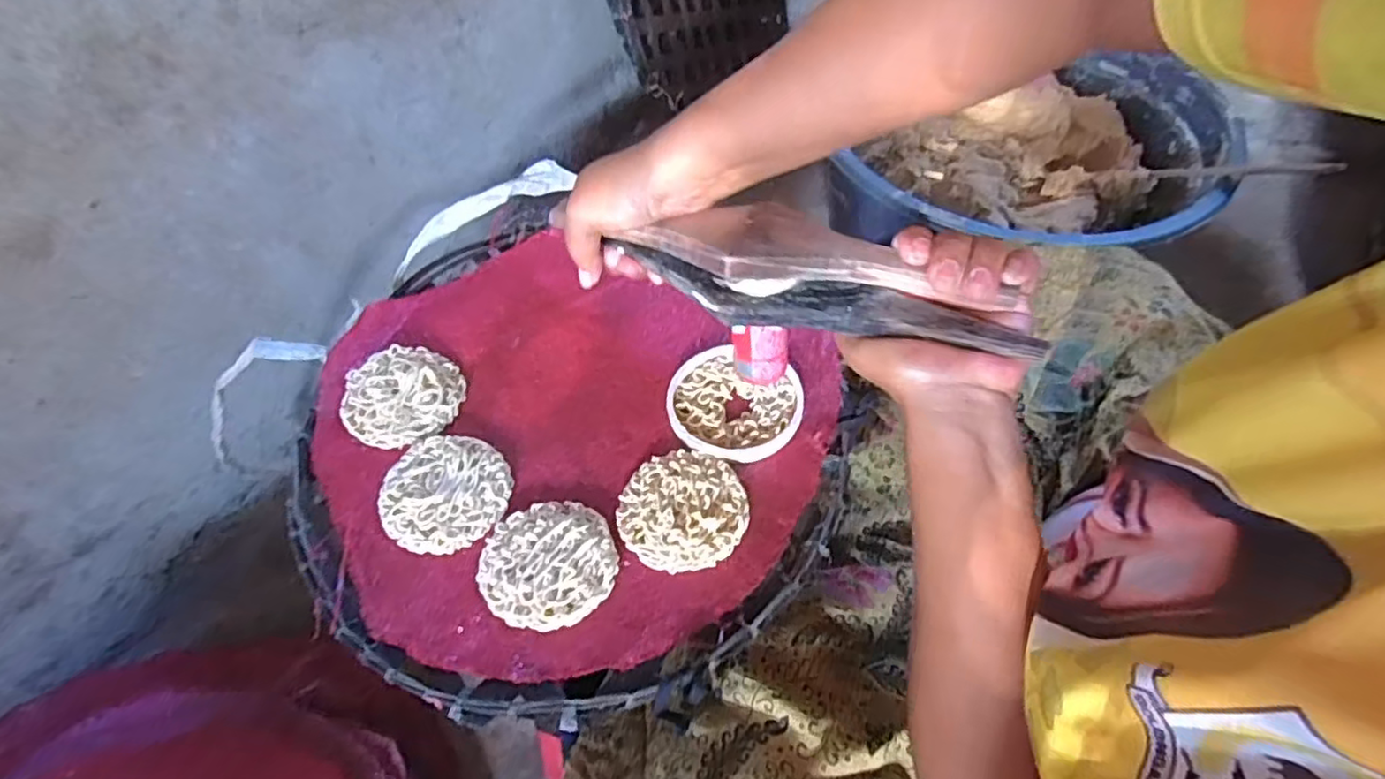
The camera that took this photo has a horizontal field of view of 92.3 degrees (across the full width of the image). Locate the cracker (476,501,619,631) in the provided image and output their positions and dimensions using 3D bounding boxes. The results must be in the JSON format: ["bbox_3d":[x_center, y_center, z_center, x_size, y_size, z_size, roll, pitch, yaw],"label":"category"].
[{"bbox_3d":[-0.083,0.097,0.379,0.074,0.008,0.073,-1,56,2],"label":"cracker"}]

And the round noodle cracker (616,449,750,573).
[{"bbox_3d":[-0.007,0.071,0.397,0.072,0.009,0.075,-1,56,2],"label":"round noodle cracker"}]

